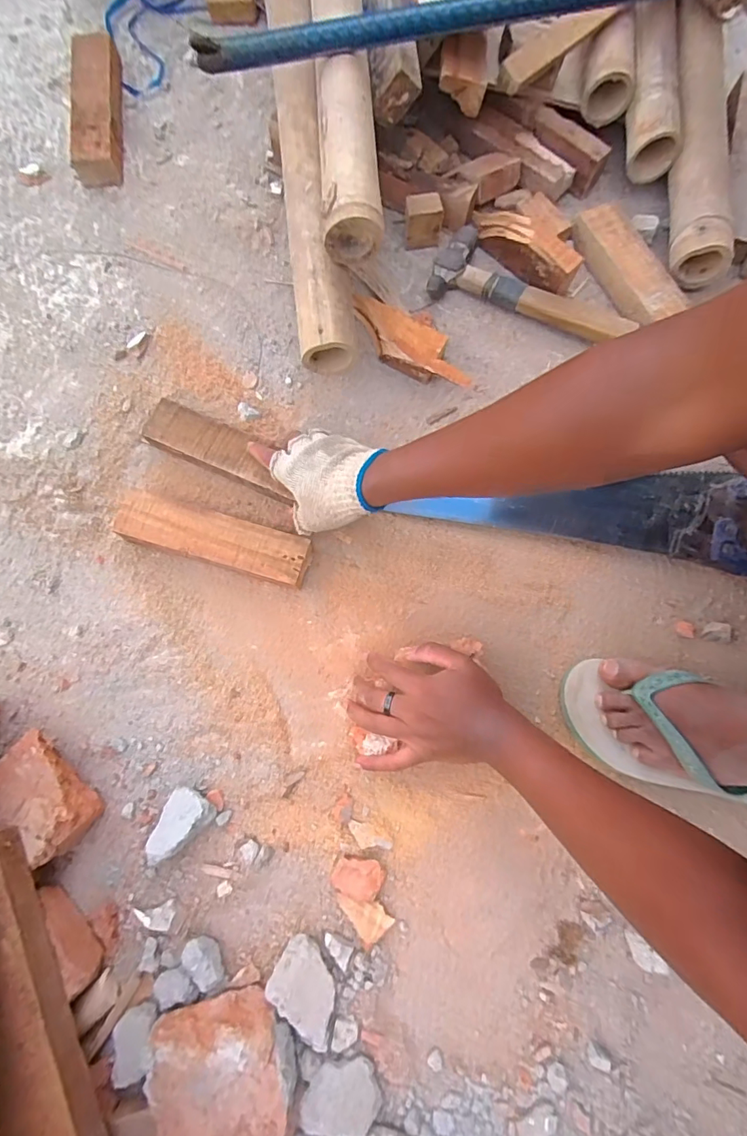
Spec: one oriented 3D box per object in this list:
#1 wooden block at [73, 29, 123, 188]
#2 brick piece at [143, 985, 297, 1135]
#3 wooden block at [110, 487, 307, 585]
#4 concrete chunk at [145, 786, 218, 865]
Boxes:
[{"bbox_3d":[-0.408,-0.683,0.722,0.059,0.050,0.246,-7,77,-3],"label":"wooden block"},{"bbox_3d":[-0.132,0.446,0.433,0.120,0.042,0.104,-14,76,-5],"label":"brick piece"},{"bbox_3d":[-0.185,-0.033,0.575,0.224,0.042,0.063,18,76,3],"label":"wooden block"},{"bbox_3d":[-0.199,0.260,0.500,0.046,0.034,0.070,39,79,7],"label":"concrete chunk"}]

